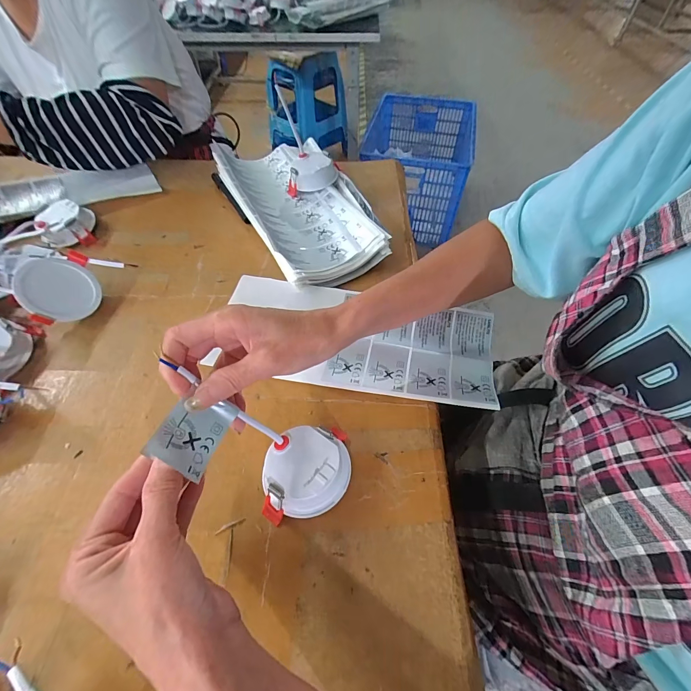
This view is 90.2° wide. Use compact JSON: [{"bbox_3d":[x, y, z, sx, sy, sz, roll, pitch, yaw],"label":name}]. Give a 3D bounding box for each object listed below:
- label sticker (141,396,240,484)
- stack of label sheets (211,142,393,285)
[{"bbox_3d":[-0.102,0.059,0.231,0.040,0.005,0.047,44,42,-23],"label":"label sticker"},{"bbox_3d":[-0.066,-0.203,0.496,0.154,0.046,0.312,-23,57,-16],"label":"stack of label sheets"}]

